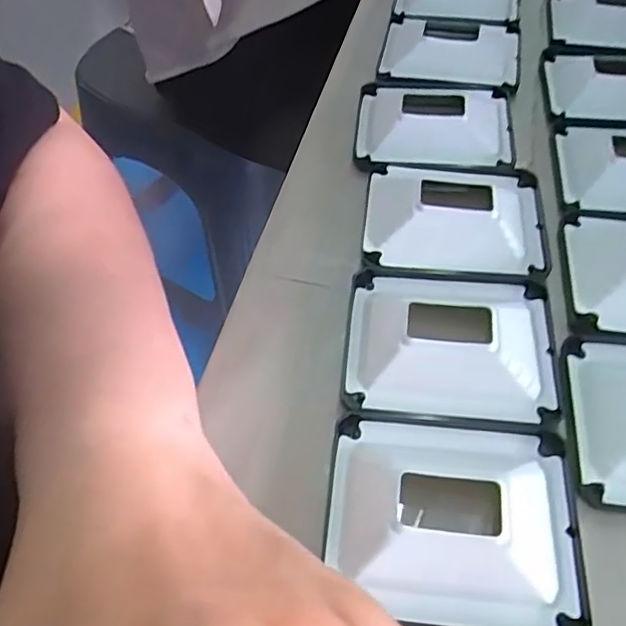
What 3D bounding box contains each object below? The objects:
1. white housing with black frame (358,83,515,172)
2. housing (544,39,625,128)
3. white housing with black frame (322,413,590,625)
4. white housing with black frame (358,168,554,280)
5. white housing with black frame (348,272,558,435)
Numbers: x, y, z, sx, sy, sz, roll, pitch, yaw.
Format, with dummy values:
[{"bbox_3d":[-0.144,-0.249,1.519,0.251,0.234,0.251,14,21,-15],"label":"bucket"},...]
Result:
[{"bbox_3d":[0.065,-0.103,0.331,0.081,0.015,0.075,4,53,5],"label":"white housing with black frame"},{"bbox_3d":[0.172,-0.131,0.345,0.073,0.014,0.081,6,53,7],"label":"housing"},{"bbox_3d":[0.045,0.063,0.199,0.079,0.012,0.068,4,53,5],"label":"white housing with black frame"},{"bbox_3d":[0.066,-0.047,0.283,0.080,0.016,0.071,4,53,5],"label":"white housing with black frame"},{"bbox_3d":[0.054,0.008,0.241,0.079,0.015,0.070,5,53,6],"label":"white housing with black frame"}]

